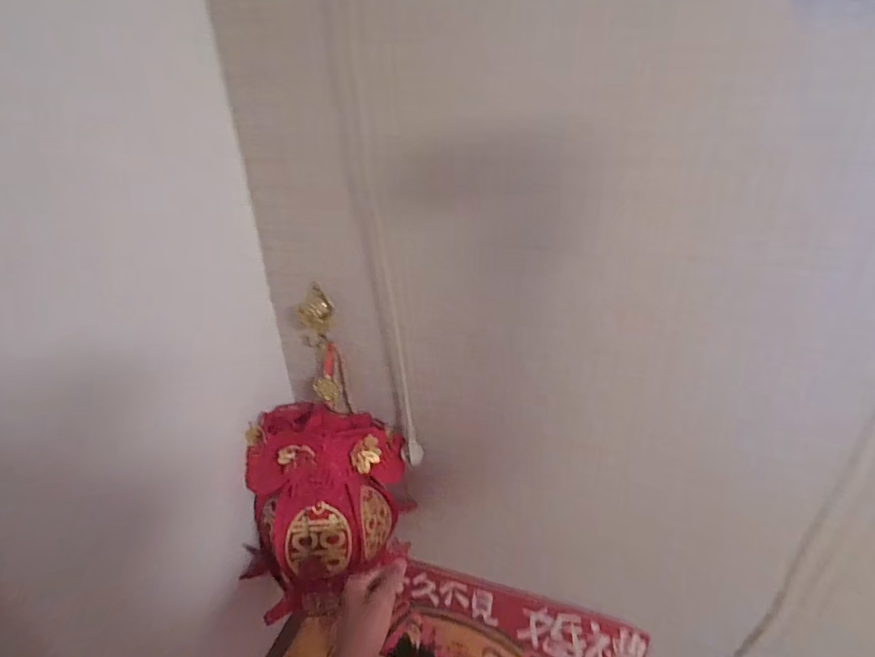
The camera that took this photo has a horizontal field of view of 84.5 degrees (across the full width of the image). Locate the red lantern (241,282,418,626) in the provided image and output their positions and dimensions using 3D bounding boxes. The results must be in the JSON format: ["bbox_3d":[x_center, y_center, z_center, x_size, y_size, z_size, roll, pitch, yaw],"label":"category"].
[{"bbox_3d":[-0.203,0.185,0.820,0.262,0.430,0.283,-12,27,-21],"label":"red lantern"}]

